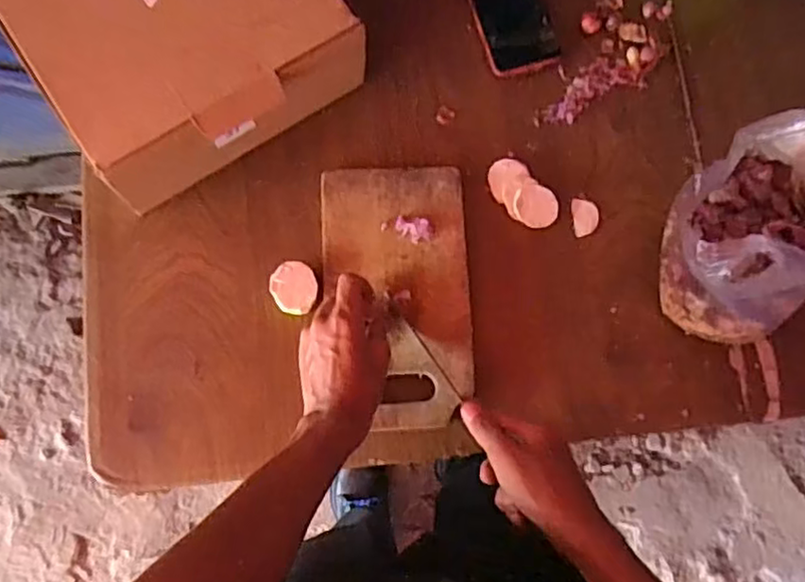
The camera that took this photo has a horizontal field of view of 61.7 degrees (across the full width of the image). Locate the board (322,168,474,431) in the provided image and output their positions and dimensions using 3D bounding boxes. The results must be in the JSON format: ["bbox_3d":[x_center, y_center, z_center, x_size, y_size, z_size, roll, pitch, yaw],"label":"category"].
[{"bbox_3d":[-0.005,0.002,0.636,0.135,0.019,0.245,-3,83,0],"label":"board"}]

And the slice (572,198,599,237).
[{"bbox_3d":[0.184,-0.074,0.675,0.027,0.004,0.039,-5,79,-5],"label":"slice"}]

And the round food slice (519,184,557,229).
[{"bbox_3d":[0.135,-0.084,0.669,0.039,0.007,0.042,1,79,-4],"label":"round food slice"}]

